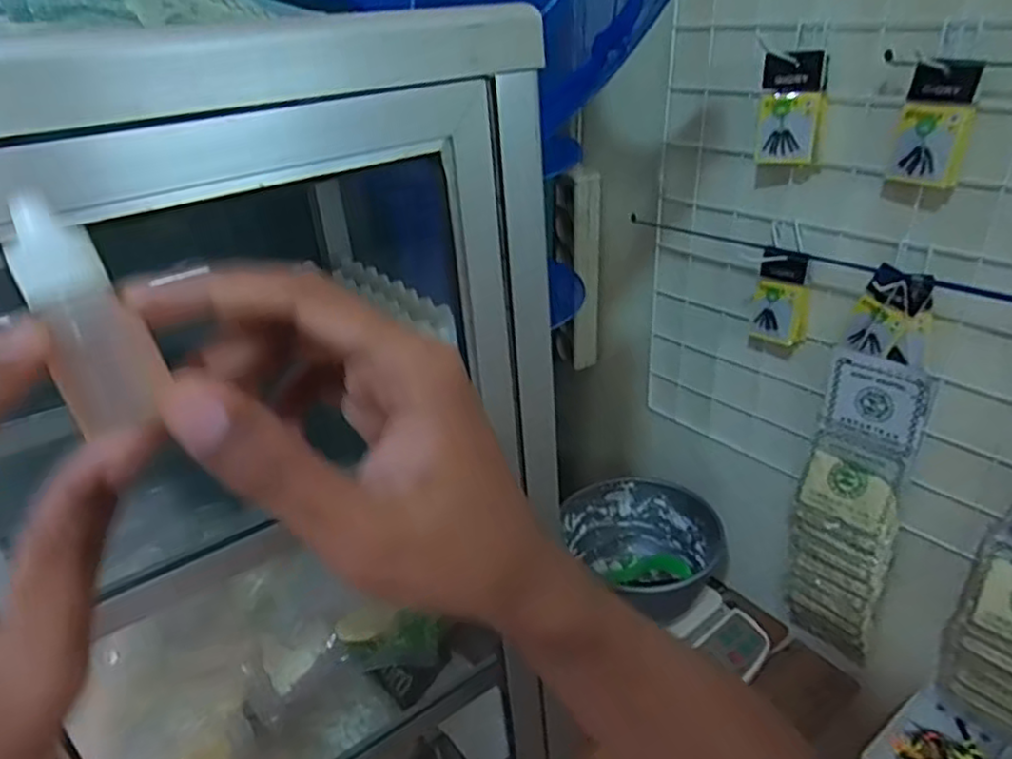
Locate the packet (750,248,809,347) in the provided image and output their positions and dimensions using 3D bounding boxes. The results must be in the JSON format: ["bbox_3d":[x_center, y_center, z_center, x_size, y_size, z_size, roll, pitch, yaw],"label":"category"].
[{"bbox_3d":[0.292,-0.086,0.713,0.028,0.100,0.058,-14,33,-26],"label":"packet"}]

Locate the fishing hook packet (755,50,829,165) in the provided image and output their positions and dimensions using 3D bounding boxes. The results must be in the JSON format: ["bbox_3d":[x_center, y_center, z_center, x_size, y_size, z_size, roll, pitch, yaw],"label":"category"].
[{"bbox_3d":[0.263,-0.250,0.628,0.057,0.095,0.028,10,31,22],"label":"fishing hook packet"}]

